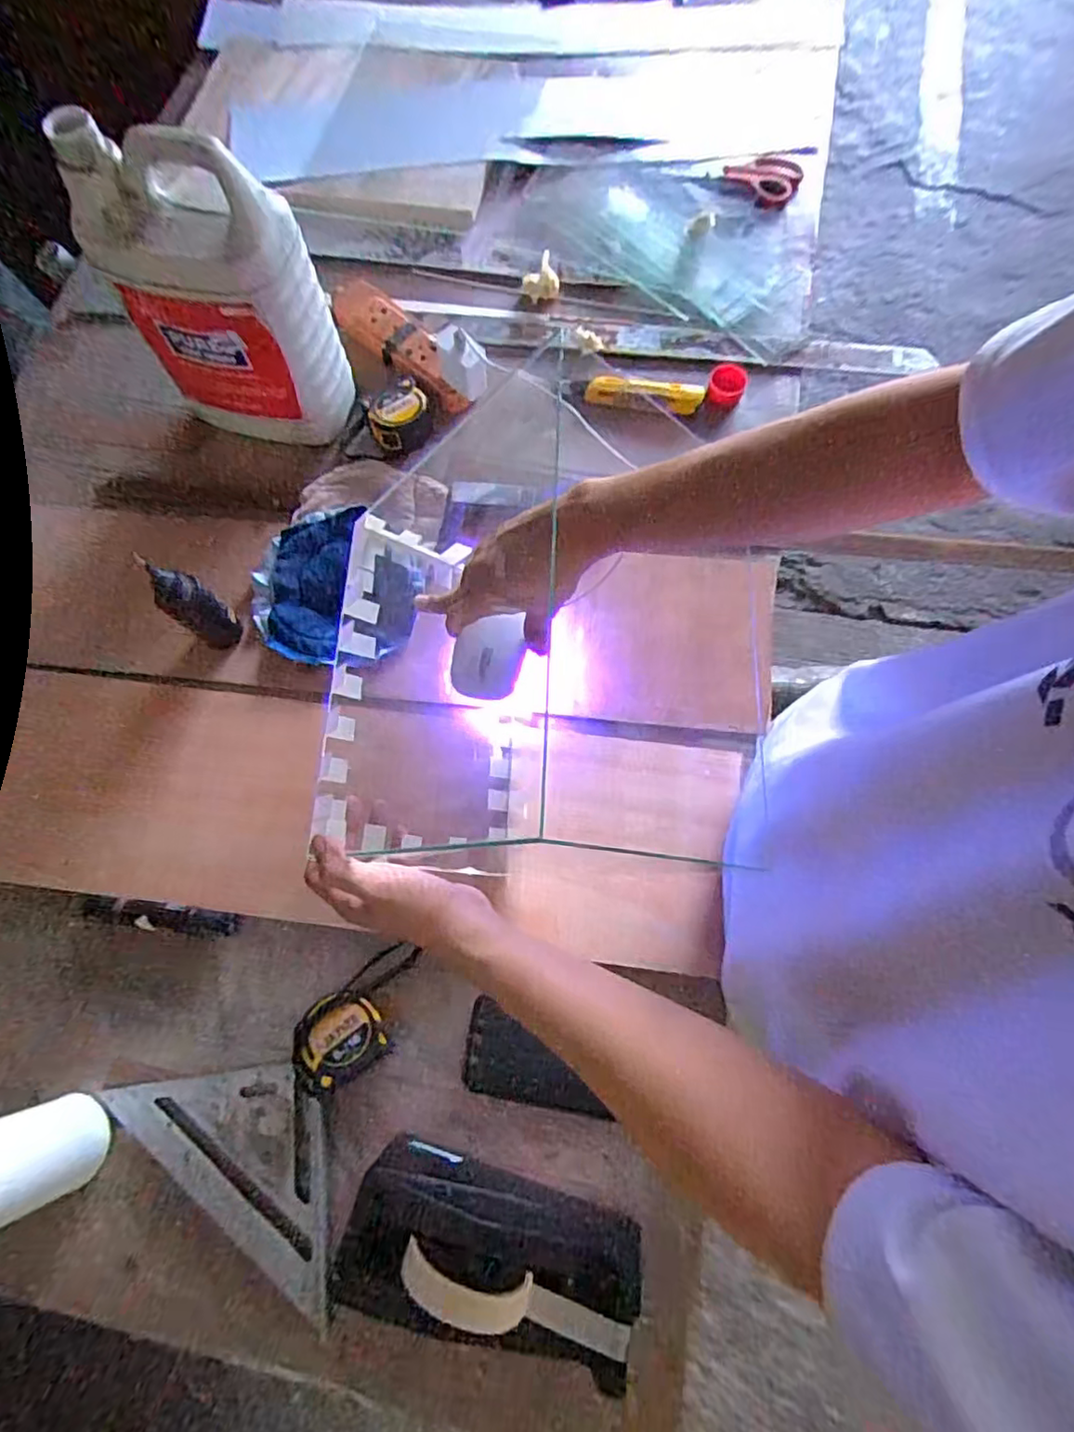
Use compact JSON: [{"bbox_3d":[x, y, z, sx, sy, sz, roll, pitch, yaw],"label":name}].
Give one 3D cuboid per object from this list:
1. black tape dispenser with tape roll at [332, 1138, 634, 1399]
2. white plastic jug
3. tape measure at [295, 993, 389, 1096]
[{"bbox_3d":[-0.030,0.368,0.429,0.196,0.116,0.071,14,75,6],"label":"black tape dispenser with tape roll"},{"bbox_3d":[-0.289,-0.378,0.589,0.163,0.255,0.098,10,75,5],"label":"white plastic jug"},{"bbox_3d":[-0.158,0.257,0.507,0.062,0.039,0.061,-27,75,-6],"label":"tape measure"}]

